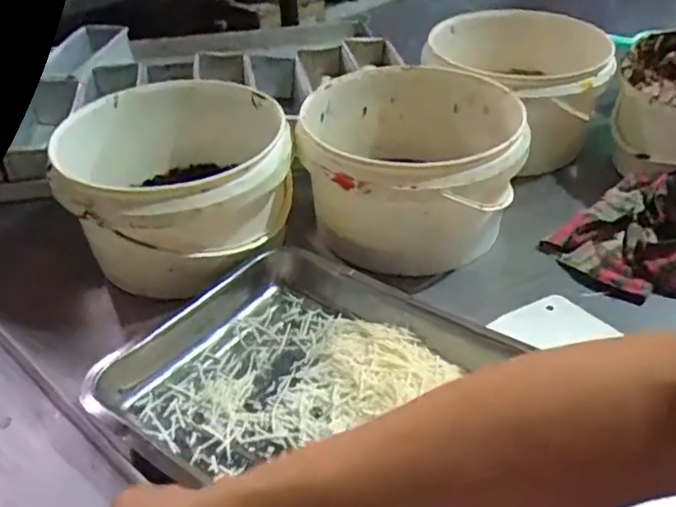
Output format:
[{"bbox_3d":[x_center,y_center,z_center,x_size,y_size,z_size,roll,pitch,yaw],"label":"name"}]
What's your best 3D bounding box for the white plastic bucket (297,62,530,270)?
[{"bbox_3d":[0.077,-0.101,0.672,0.221,0.138,0.251,2,39,5],"label":"white plastic bucket"}]

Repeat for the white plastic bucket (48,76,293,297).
[{"bbox_3d":[-0.168,-0.075,0.649,0.227,0.139,0.232,-1,39,1],"label":"white plastic bucket"}]

